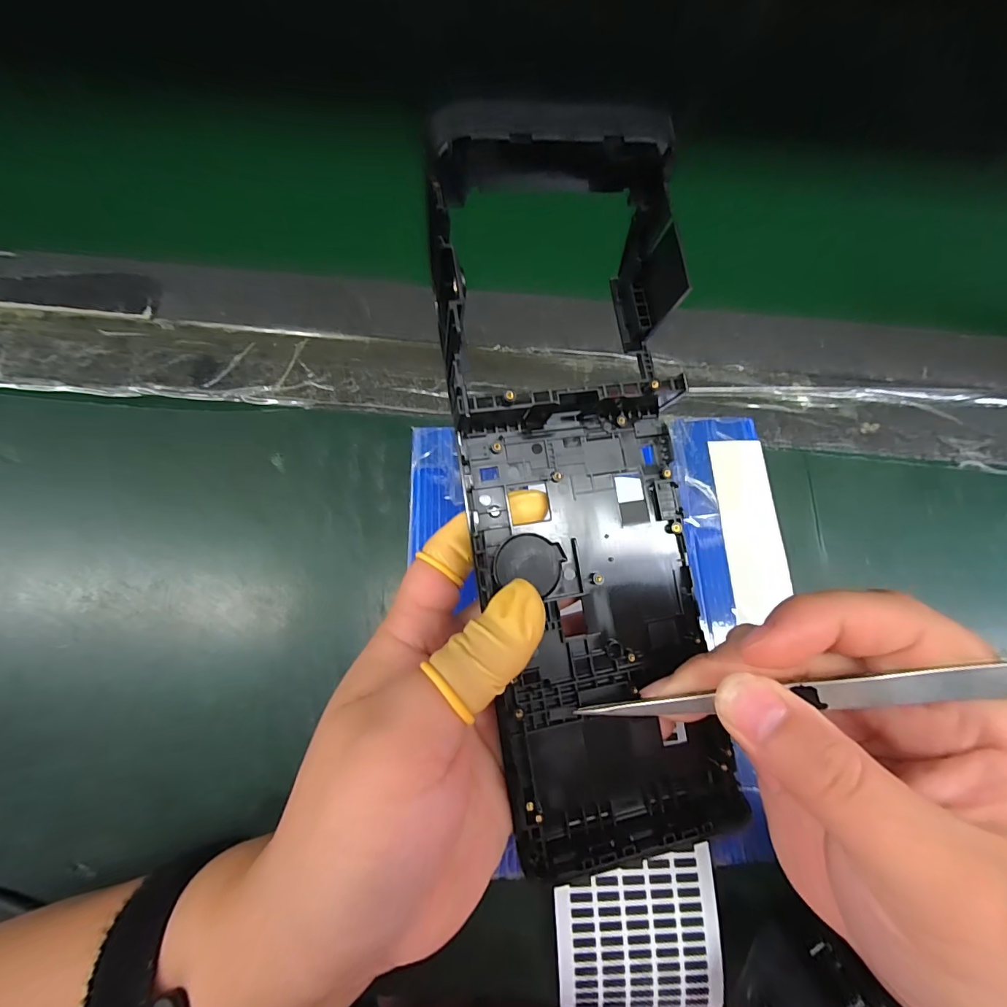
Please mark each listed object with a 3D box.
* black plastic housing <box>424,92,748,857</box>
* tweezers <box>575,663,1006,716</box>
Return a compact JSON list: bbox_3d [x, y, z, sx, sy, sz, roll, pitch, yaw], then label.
[{"bbox_3d":[0.028,-0.002,0.140,0.080,0.040,0.217,-6,92,-4],"label":"black plastic housing"},{"bbox_3d":[0.085,0.049,0.110,0.130,0.006,0.008,-15,72,20],"label":"tweezers"}]

